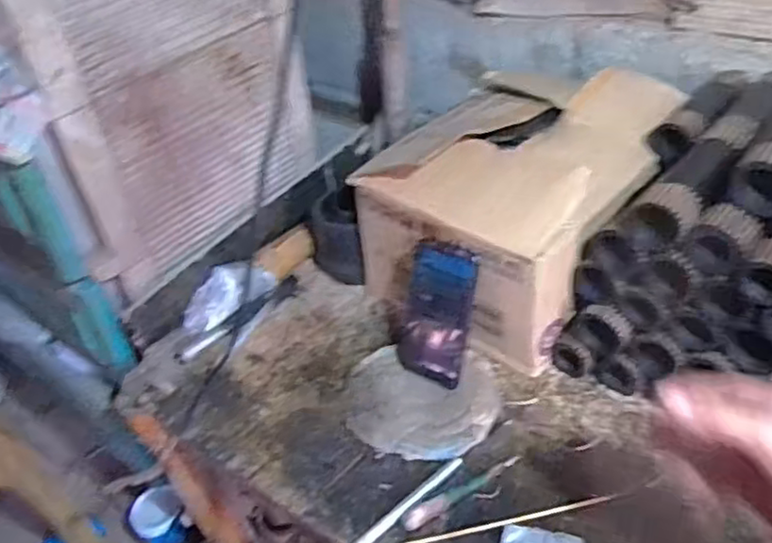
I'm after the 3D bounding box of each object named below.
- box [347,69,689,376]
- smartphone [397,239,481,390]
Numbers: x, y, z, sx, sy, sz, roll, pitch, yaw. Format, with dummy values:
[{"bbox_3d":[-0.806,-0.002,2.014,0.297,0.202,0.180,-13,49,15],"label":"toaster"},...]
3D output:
[{"bbox_3d":[0.179,-0.098,0.862,0.276,0.200,0.370,22,46,33],"label":"box"},{"bbox_3d":[0.055,0.045,0.747,0.084,0.161,0.016,22,24,32],"label":"smartphone"}]

